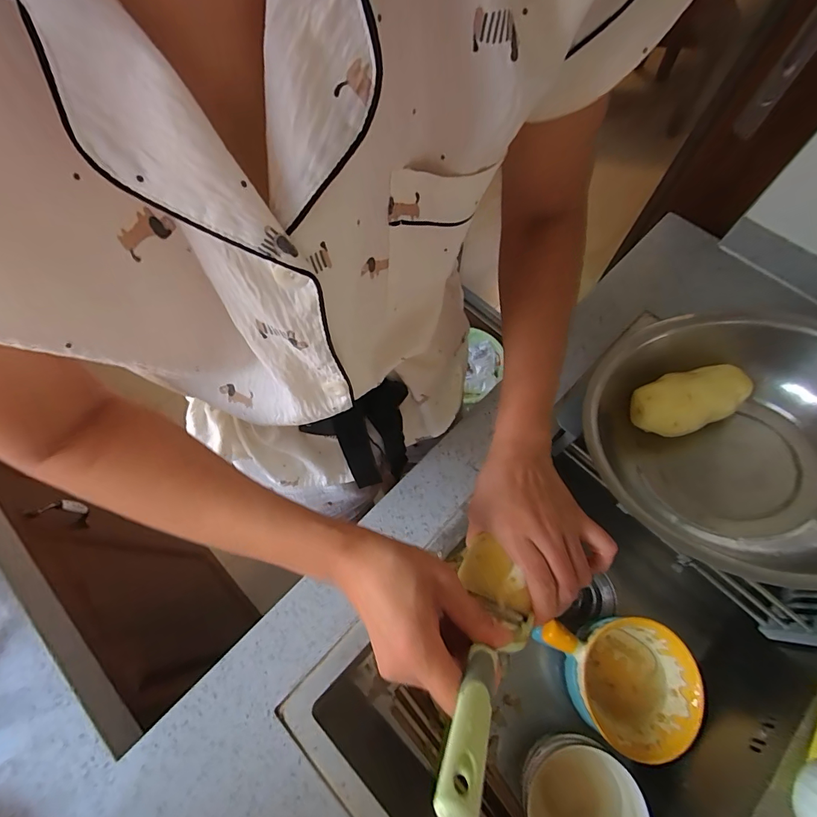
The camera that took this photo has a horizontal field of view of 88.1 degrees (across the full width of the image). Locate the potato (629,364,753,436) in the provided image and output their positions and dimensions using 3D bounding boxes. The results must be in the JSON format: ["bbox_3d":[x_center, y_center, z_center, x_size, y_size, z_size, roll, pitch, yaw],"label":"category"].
[{"bbox_3d":[0.366,-0.012,0.550,0.137,0.053,0.077,-20,69,-7],"label":"potato"}]

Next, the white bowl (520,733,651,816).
[{"bbox_3d":[0.201,0.465,0.492,0.122,0.066,0.147,-4,68,-1],"label":"white bowl"}]

